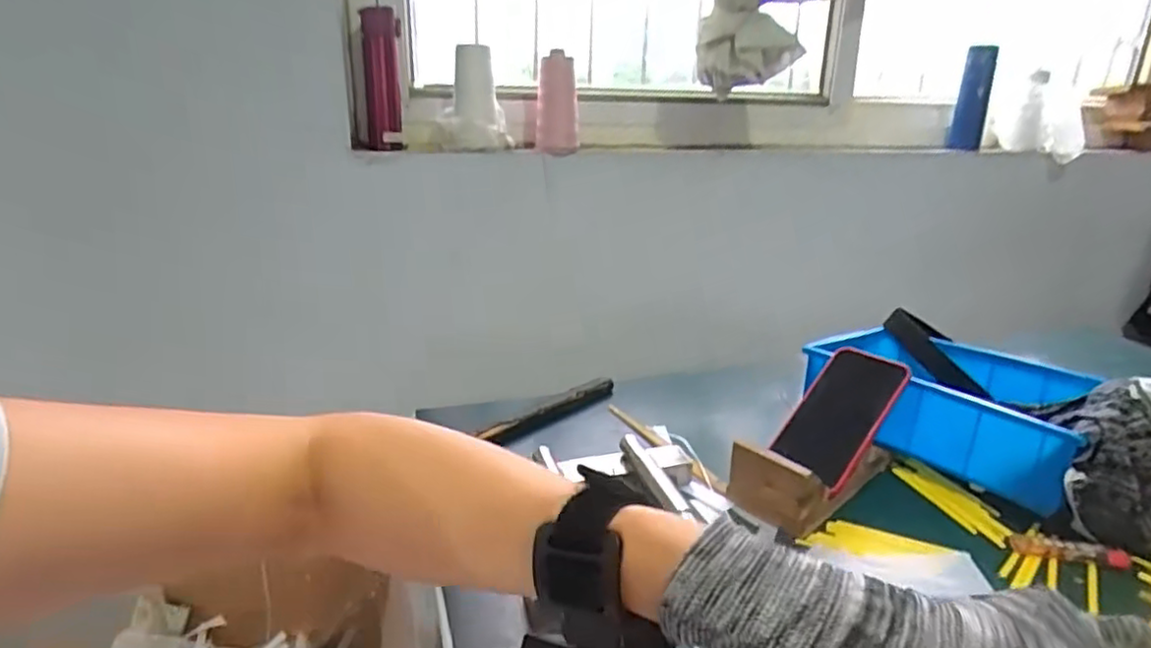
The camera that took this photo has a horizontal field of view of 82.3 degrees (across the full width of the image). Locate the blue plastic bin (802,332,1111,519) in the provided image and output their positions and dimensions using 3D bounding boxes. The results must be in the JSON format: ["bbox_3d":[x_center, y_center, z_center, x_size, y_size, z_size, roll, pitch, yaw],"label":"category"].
[{"bbox_3d":[0.417,0.081,0.747,0.268,0.088,0.210,19,27,41],"label":"blue plastic bin"}]

